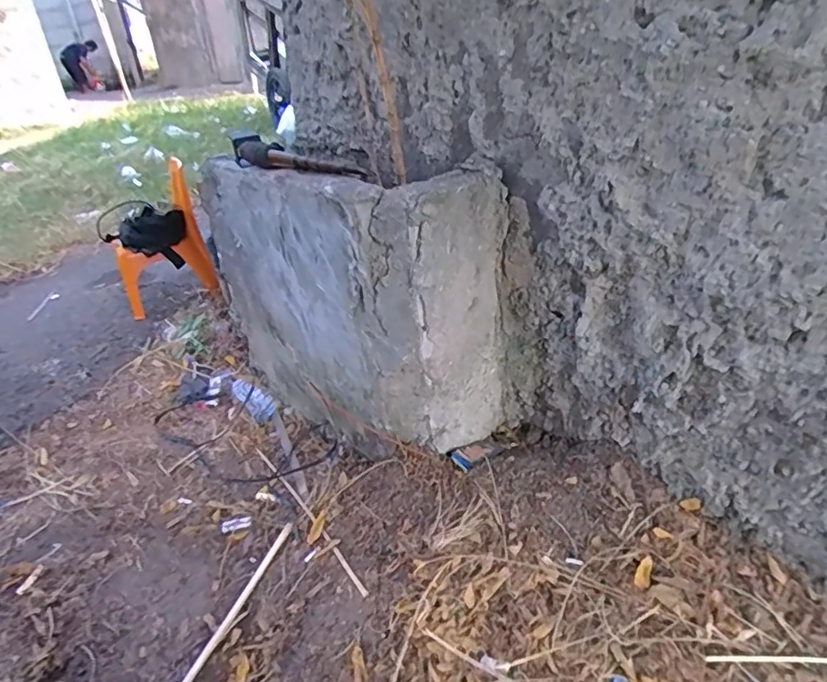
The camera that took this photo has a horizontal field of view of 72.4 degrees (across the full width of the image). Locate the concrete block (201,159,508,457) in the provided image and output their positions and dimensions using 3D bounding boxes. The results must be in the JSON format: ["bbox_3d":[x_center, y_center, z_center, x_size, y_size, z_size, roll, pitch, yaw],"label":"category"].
[{"bbox_3d":[-0.154,-0.111,1.280,0.301,0.564,0.720,-26,35,-31],"label":"concrete block"}]

